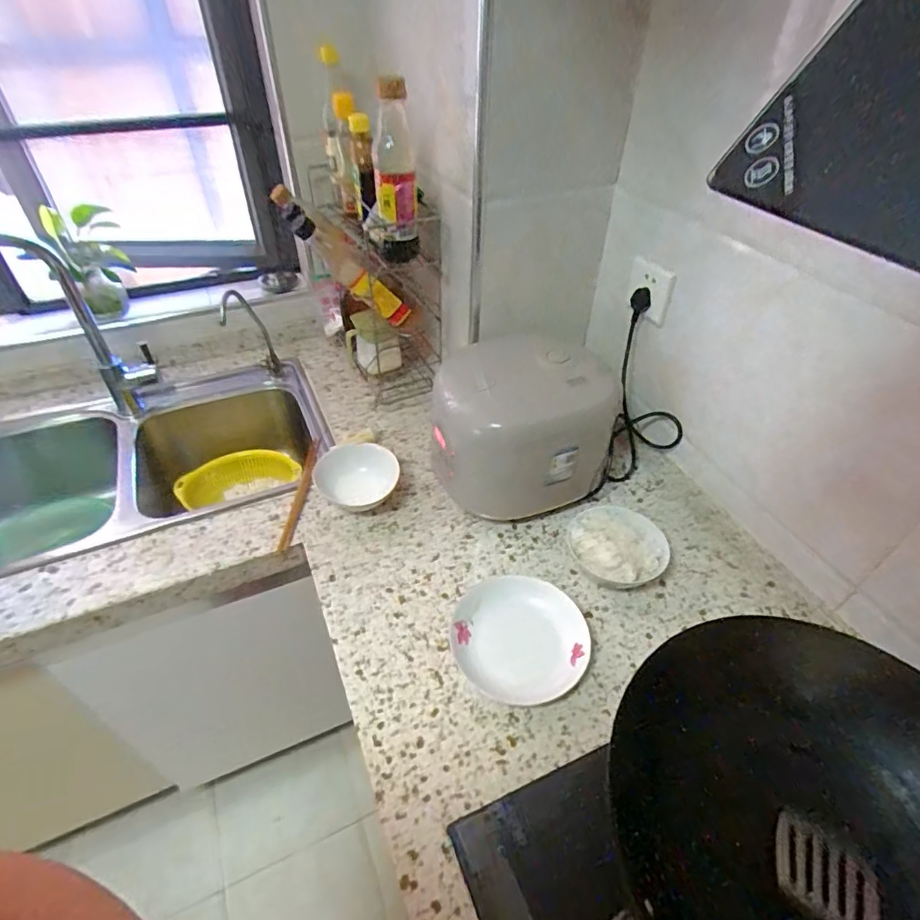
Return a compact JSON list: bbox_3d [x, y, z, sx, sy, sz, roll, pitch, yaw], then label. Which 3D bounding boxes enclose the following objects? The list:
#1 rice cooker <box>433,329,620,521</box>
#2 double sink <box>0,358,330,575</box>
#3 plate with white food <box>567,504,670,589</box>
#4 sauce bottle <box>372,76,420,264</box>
[{"bbox_3d":[0.092,-0.049,0.826,0.268,0.208,0.212,-2,45,-2],"label":"rice cooker"},{"bbox_3d":[-0.629,0.073,0.969,0.777,0.196,0.393,-17,48,-17],"label":"double sink"},{"bbox_3d":[0.221,0.123,0.746,0.126,0.057,0.131,-23,50,-22],"label":"plate with white food"},{"bbox_3d":[-0.096,-0.414,0.783,0.062,0.233,0.062,-1,45,-2],"label":"sauce bottle"}]

